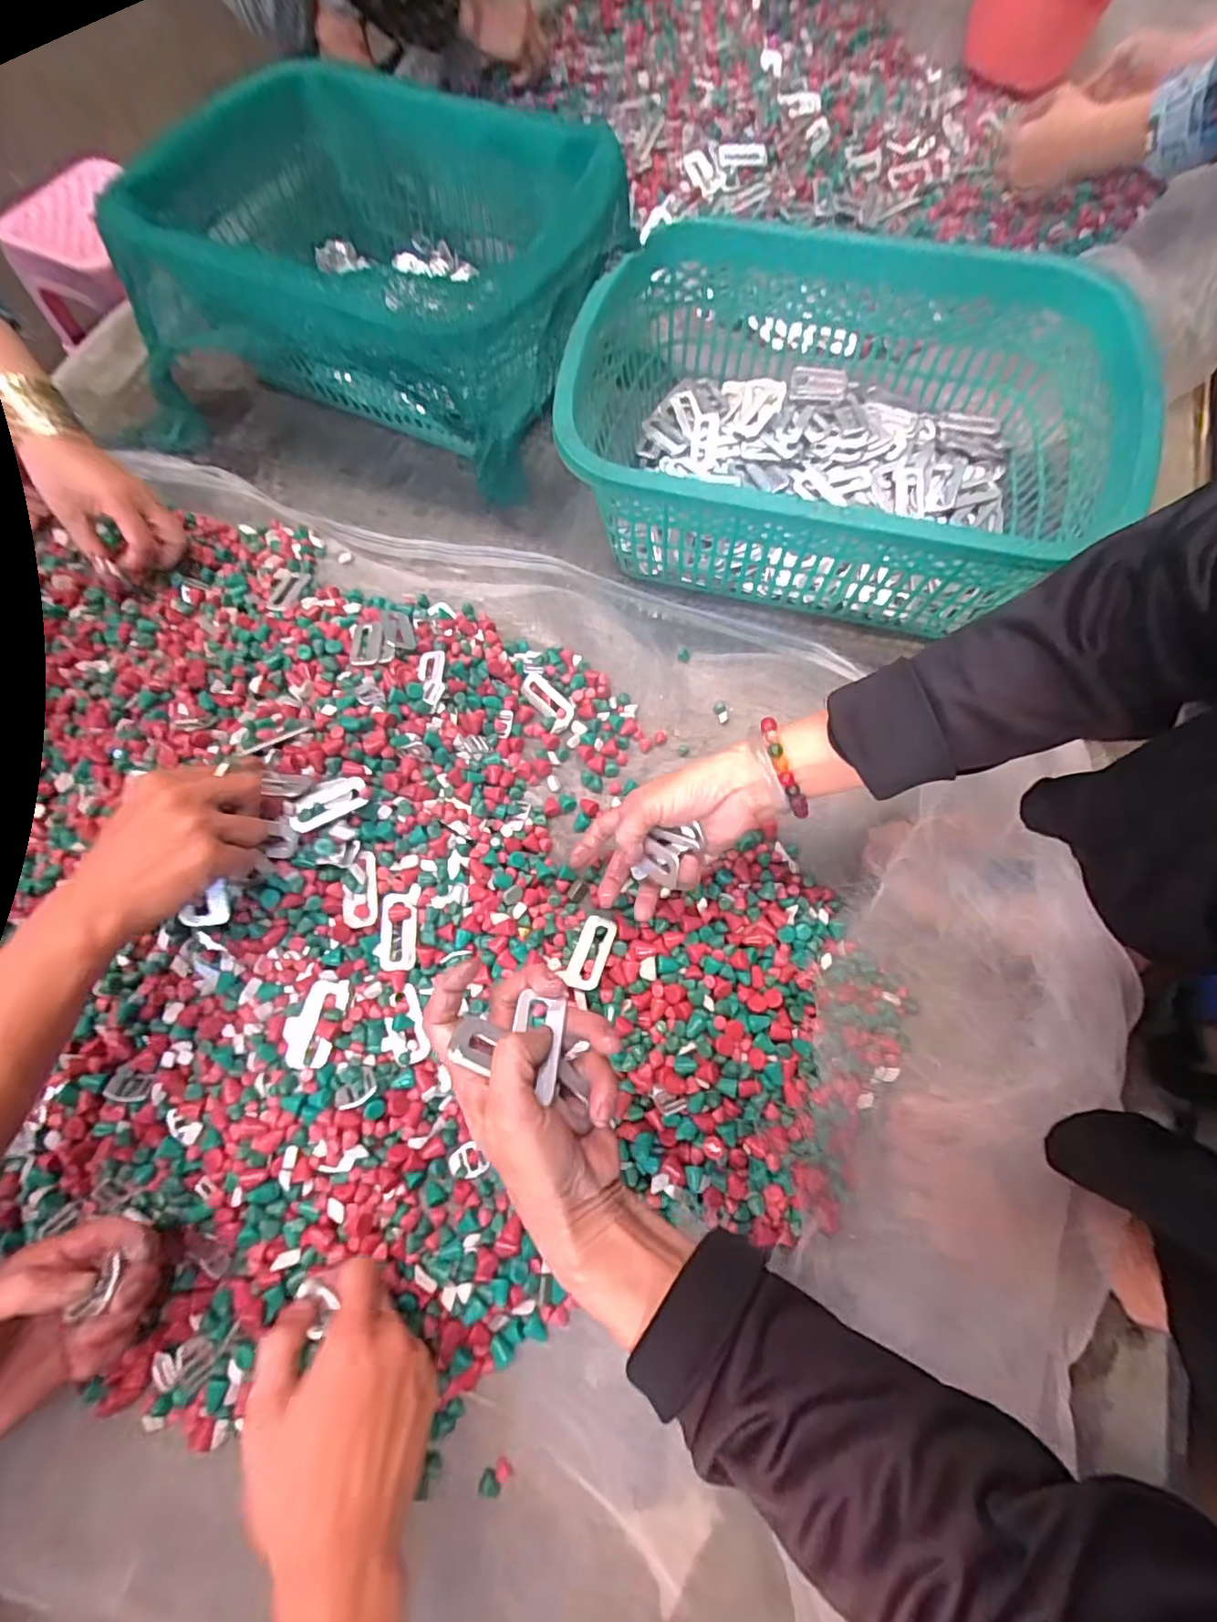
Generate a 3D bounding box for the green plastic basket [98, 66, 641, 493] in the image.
[{"bbox_3d":[-0.228,-0.532,0.596,0.415,0.219,0.318,22,72,8],"label":"green plastic basket"}]

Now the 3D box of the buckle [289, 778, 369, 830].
[{"bbox_3d":[-0.211,-0.007,0.446,0.058,0.008,0.029,-30,80,-24],"label":"buckle"}]

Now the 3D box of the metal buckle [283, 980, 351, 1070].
[{"bbox_3d":[-0.214,0.153,0.430,0.034,0.004,0.061,18,61,-13],"label":"metal buckle"}]

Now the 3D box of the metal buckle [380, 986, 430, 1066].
[{"bbox_3d":[-0.156,0.163,0.447,0.031,0.004,0.055,-13,70,-22],"label":"metal buckle"}]

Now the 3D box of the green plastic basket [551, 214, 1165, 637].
[{"bbox_3d":[0.214,-0.363,0.559,0.453,0.160,0.402,13,71,5],"label":"green plastic basket"}]

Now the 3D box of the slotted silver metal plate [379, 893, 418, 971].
[{"bbox_3d":[-0.165,0.095,0.466,0.027,0.004,0.058,3,81,-14],"label":"slotted silver metal plate"}]

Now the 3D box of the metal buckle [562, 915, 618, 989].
[{"bbox_3d":[-0.013,0.110,0.460,0.027,0.007,0.061,19,56,7],"label":"metal buckle"}]

